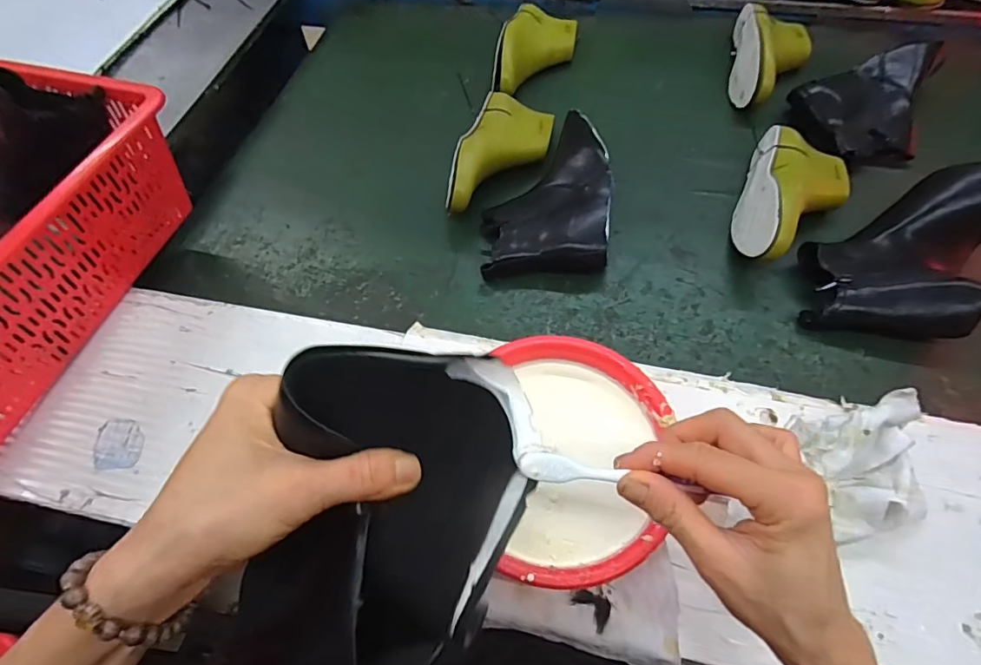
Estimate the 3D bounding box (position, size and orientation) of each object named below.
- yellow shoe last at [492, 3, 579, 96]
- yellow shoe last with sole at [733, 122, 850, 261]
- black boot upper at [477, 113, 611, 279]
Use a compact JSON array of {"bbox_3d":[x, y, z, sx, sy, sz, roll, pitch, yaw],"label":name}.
[{"bbox_3d":[0.073,-0.442,0.798,0.103,0.081,0.210,11,60,9],"label":"yellow shoe last"},{"bbox_3d":[0.362,-0.155,0.602,0.111,0.077,0.219,22,62,15],"label":"yellow shoe last with sole"},{"bbox_3d":[0.072,-0.178,0.642,0.164,0.060,0.243,-2,59,1],"label":"black boot upper"}]

